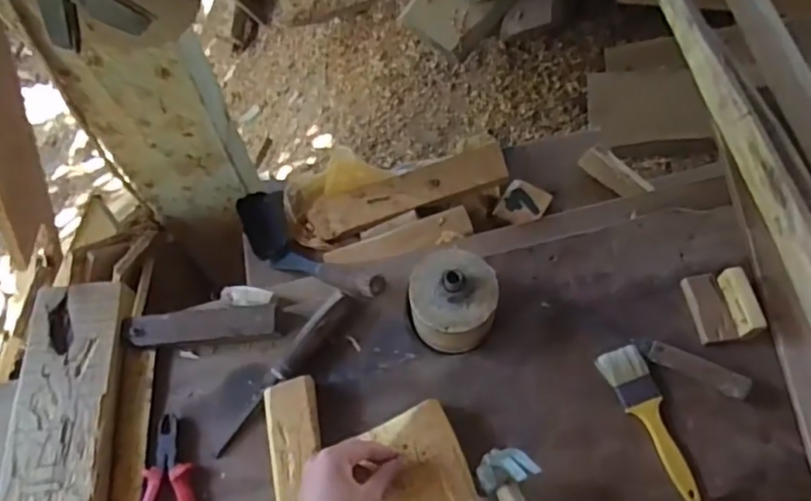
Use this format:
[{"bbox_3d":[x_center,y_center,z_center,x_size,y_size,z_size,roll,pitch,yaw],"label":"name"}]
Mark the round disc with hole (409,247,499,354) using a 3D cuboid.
[{"bbox_3d":[0.057,0.056,0.717,0.101,0.095,0.106,-1,64,1],"label":"round disc with hole"}]

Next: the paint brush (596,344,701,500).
[{"bbox_3d":[0.278,0.188,0.676,0.048,0.012,0.176,-23,65,-9],"label":"paint brush"}]

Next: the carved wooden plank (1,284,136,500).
[{"bbox_3d":[-0.387,0.253,0.678,0.115,0.026,0.449,-3,64,0],"label":"carved wooden plank"}]

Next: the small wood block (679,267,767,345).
[{"bbox_3d":[0.369,0.060,0.711,0.059,0.045,0.088,-7,64,-2],"label":"small wood block"}]

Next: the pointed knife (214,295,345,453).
[{"bbox_3d":[-0.146,0.142,0.728,0.025,0.036,0.225,35,70,17],"label":"pointed knife"}]

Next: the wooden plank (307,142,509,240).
[{"bbox_3d":[-0.001,-0.085,0.901,0.299,0.020,0.063,-18,64,11],"label":"wooden plank"}]

